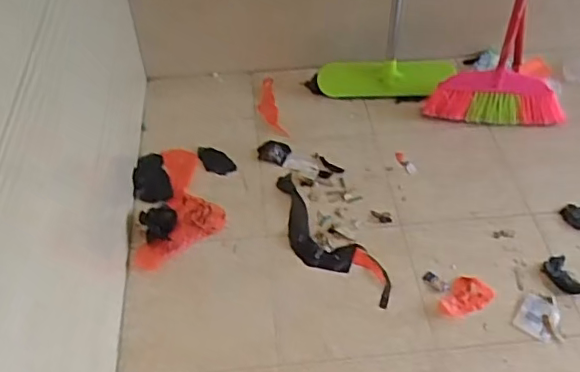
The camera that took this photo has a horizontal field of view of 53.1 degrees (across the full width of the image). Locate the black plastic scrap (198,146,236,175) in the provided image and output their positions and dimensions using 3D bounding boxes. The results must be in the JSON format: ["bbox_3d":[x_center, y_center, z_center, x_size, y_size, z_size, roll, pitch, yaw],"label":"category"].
[{"bbox_3d":[-0.176,-0.059,1.371,0.103,0.009,0.057,32,56,26],"label":"black plastic scrap"}]

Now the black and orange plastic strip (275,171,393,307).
[{"bbox_3d":[0.070,0.119,1.223,0.117,0.018,0.358,-34,56,-26],"label":"black and orange plastic strip"}]

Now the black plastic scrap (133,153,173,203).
[{"bbox_3d":[-0.315,-0.021,1.325,0.081,0.013,0.140,-7,48,-5],"label":"black plastic scrap"}]

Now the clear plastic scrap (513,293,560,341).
[{"bbox_3d":[0.484,0.250,1.119,0.079,0.007,0.098,26,53,22],"label":"clear plastic scrap"}]

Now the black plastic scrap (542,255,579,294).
[{"bbox_3d":[0.552,0.183,1.175,0.059,0.010,0.091,-15,49,-12],"label":"black plastic scrap"}]

